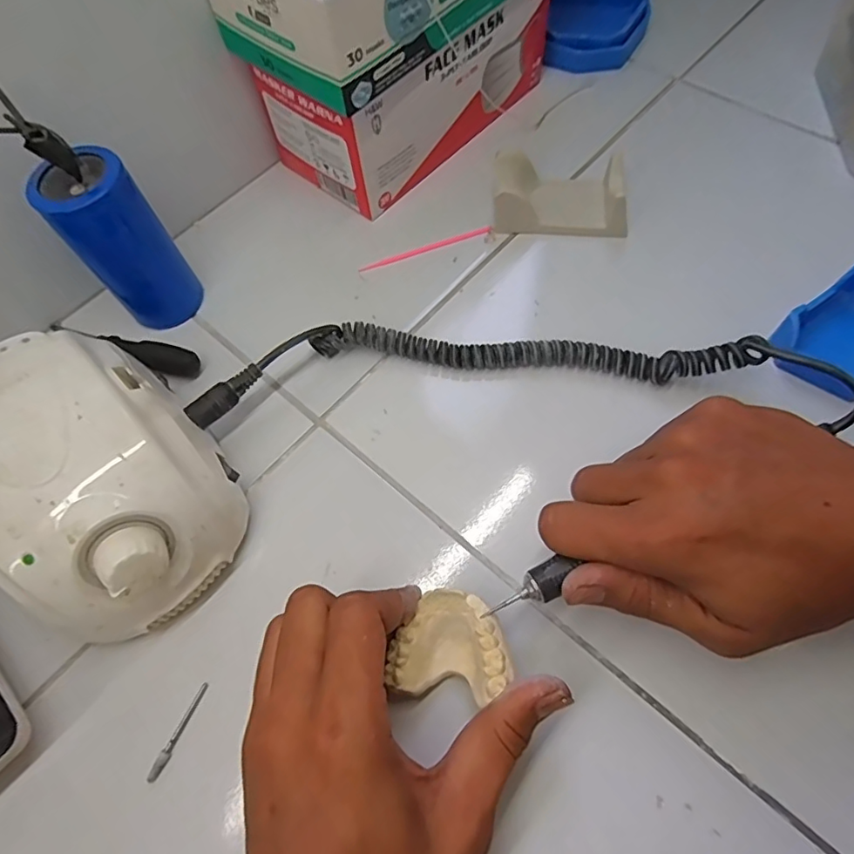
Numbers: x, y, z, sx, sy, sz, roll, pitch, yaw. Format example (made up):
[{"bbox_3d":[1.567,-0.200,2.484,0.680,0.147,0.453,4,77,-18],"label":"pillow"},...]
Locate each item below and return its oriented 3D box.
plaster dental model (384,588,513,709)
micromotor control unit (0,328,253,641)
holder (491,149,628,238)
[{"bbox_3d":[0.011,0.100,0.247,0.051,0.025,0.044,6,65,6],"label":"plaster dental model"},{"bbox_3d":[-0.163,0.027,0.271,0.105,0.083,0.139,-40,68,-15],"label":"micromotor control unit"},{"bbox_3d":[0.093,-0.163,0.372,0.091,0.033,0.053,6,65,6],"label":"holder"}]

